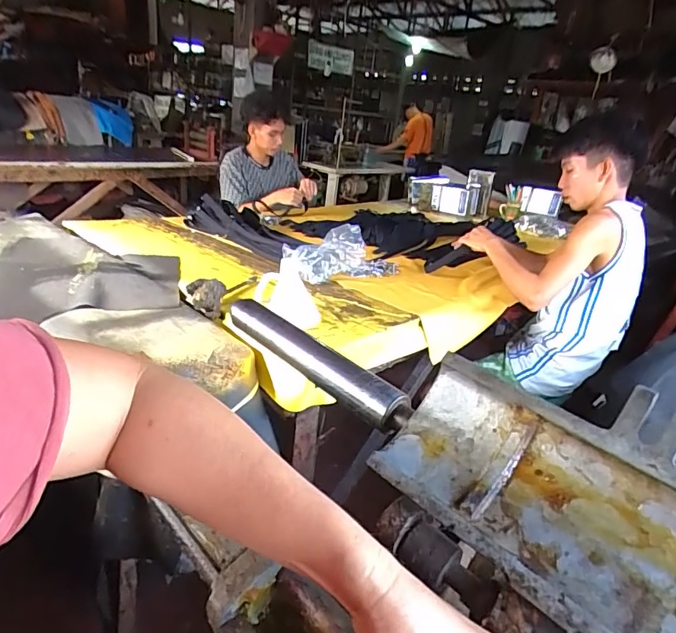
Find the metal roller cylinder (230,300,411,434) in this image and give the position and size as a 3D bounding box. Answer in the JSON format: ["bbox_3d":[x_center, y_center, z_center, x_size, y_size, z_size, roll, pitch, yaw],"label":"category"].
[{"bbox_3d":[-0.030,0.040,0.488,0.031,0.037,0.250,-17,33,-42],"label":"metal roller cylinder"}]

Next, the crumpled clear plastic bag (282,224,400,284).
[{"bbox_3d":[0.032,-0.202,1.454,0.405,0.140,0.116,-8,28,-30],"label":"crumpled clear plastic bag"}]

